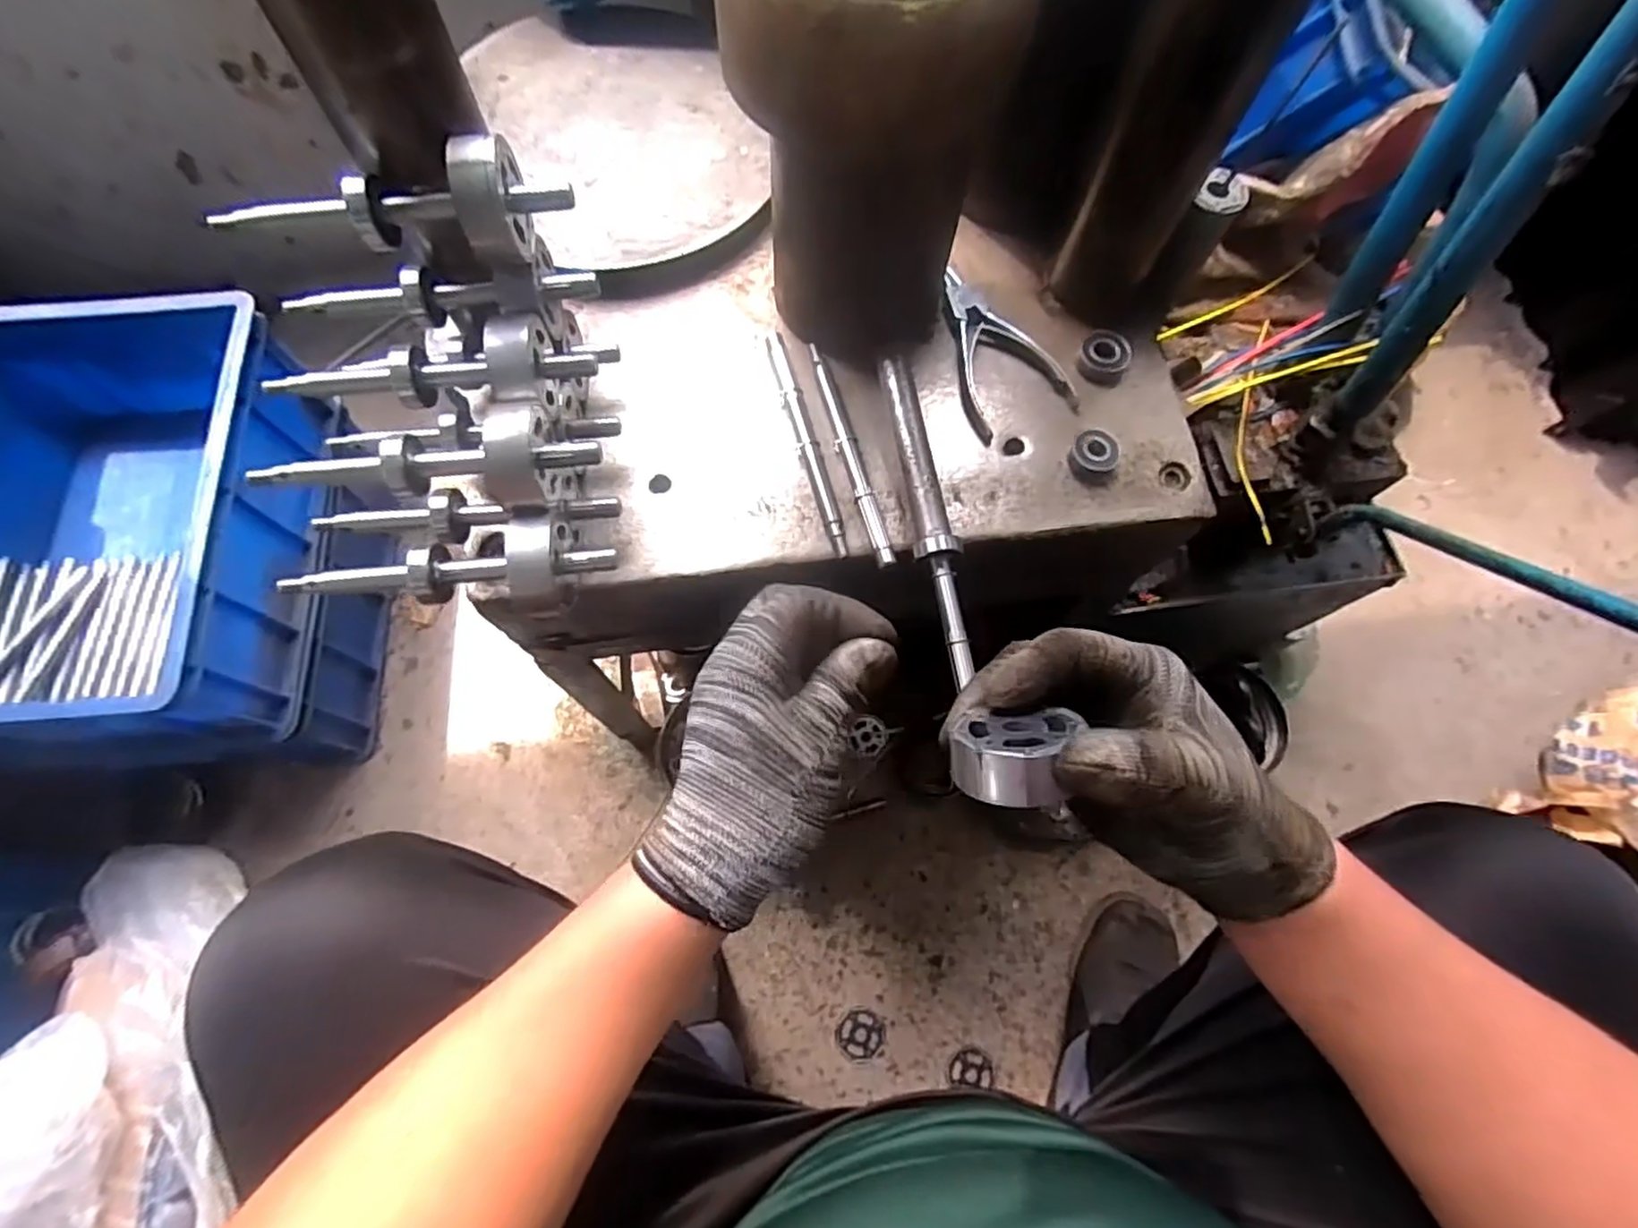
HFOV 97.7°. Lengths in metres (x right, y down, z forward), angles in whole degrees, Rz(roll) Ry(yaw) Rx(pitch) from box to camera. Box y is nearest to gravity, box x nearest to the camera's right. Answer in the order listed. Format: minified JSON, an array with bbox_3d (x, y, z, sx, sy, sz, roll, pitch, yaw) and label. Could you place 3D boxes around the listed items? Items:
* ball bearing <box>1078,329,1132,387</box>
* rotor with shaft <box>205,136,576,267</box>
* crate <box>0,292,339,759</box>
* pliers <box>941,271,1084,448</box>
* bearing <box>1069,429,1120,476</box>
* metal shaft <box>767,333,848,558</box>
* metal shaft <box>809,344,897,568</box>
[{"bbox_3d":[0.191,-0.172,0.479,0.033,0.012,0.036,1,69,-2],"label":"ball bearing"},{"bbox_3d":[-0.198,-0.193,0.330,0.159,0.043,0.042,1,69,-2],"label":"rotor with shaft"},{"bbox_3d":[-0.655,-0.089,0.678,0.287,0.162,0.427,-2,70,-3],"label":"crate"},{"bbox_3d":[0.121,-0.177,0.477,0.075,0.017,0.123,-13,71,-7],"label":"pliers"},{"bbox_3d":[0.176,-0.103,0.455,0.028,0.013,0.027,1,69,-2],"label":"bearing"},{"bbox_3d":[-0.008,-0.109,0.447,0.012,0.011,0.158,-14,71,-7],"label":"metal shaft"},{"bbox_3d":[0.019,-0.101,0.446,0.013,0.008,0.161,-14,71,-7],"label":"metal shaft"}]

